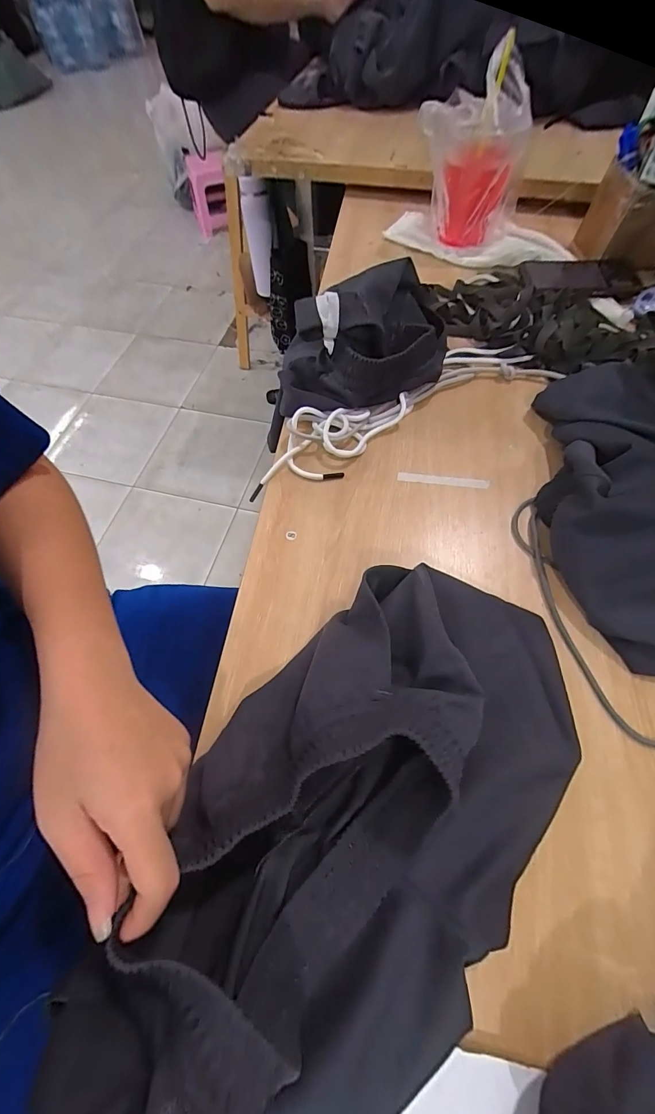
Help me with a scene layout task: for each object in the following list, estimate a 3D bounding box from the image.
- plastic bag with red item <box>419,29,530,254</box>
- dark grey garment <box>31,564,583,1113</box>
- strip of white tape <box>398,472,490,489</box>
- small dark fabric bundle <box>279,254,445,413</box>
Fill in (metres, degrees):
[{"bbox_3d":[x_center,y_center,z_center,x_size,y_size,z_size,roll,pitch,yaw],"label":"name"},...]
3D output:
[{"bbox_3d":[0.220,-0.605,0.588,0.130,0.180,0.135,-33,67,-12],"label":"plastic bag with red item"},{"bbox_3d":[0.024,0.159,0.248,0.205,0.083,0.372,36,71,18],"label":"dark grey garment"},{"bbox_3d":[0.128,-0.085,0.435,0.098,0.004,0.011,6,76,5],"label":"strip of white tape"},{"bbox_3d":[0.045,-0.268,0.476,0.193,0.094,0.209,9,65,8],"label":"small dark fabric bundle"}]

